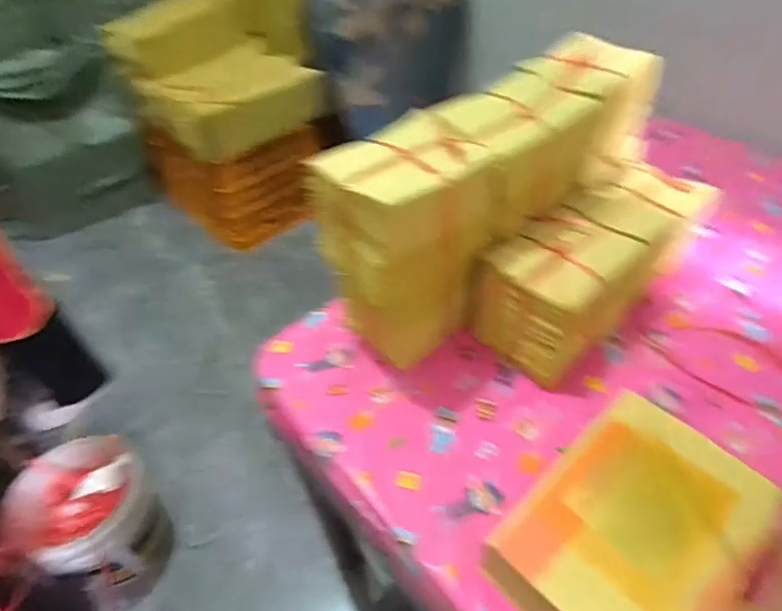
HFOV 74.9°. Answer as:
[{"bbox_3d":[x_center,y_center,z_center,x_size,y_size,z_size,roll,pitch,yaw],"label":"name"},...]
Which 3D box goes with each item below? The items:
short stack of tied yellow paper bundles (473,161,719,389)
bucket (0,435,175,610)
[{"bbox_3d":[0.262,-0.054,0.680,0.343,0.134,0.140,-35,53,-28],"label":"short stack of tied yellow paper bundles"},{"bbox_3d":[-0.650,0.480,1.147,0.249,0.305,0.257,-1,45,1],"label":"bucket"}]

